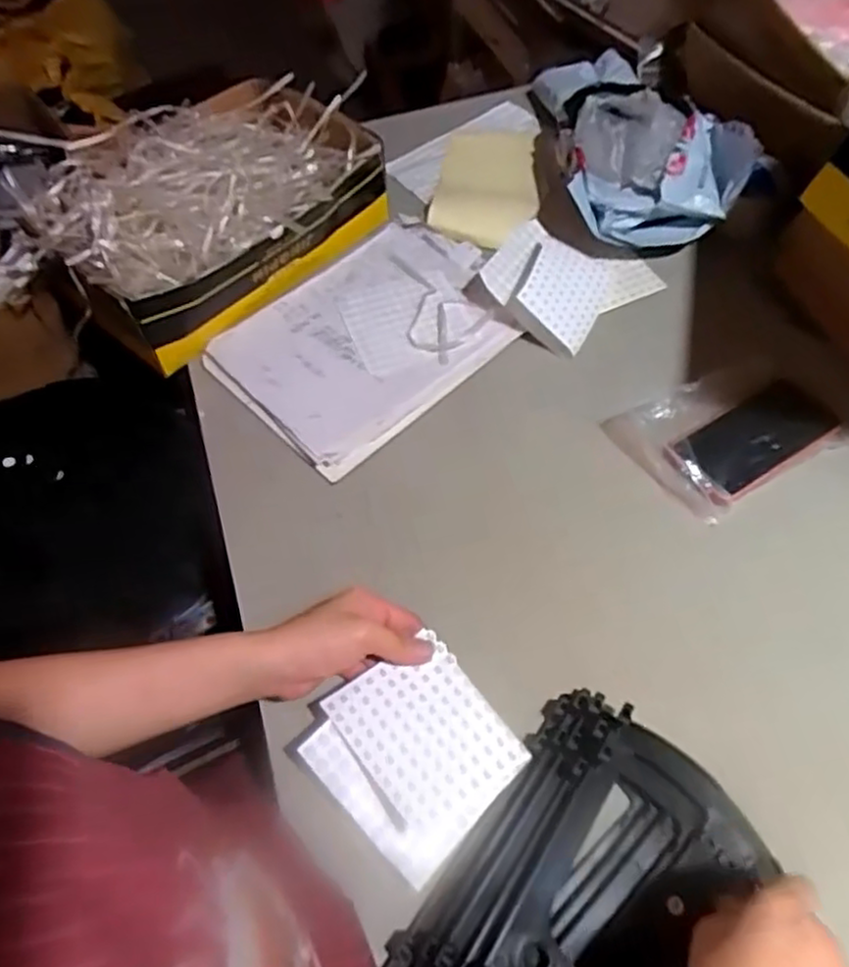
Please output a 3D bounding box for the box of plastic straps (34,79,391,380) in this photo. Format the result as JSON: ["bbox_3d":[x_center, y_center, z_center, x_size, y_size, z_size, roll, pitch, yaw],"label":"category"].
[{"bbox_3d":[-0.239,-0.306,0.784,0.256,0.114,0.340,35,66,23],"label":"box of plastic straps"}]

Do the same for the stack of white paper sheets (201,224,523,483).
[{"bbox_3d":[-0.055,-0.161,0.757,0.224,0.014,0.302,37,66,24],"label":"stack of white paper sheets"}]

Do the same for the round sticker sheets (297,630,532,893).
[{"bbox_3d":[-0.007,0.191,0.513,0.125,0.029,0.129,-39,64,-21],"label":"round sticker sheets"}]

